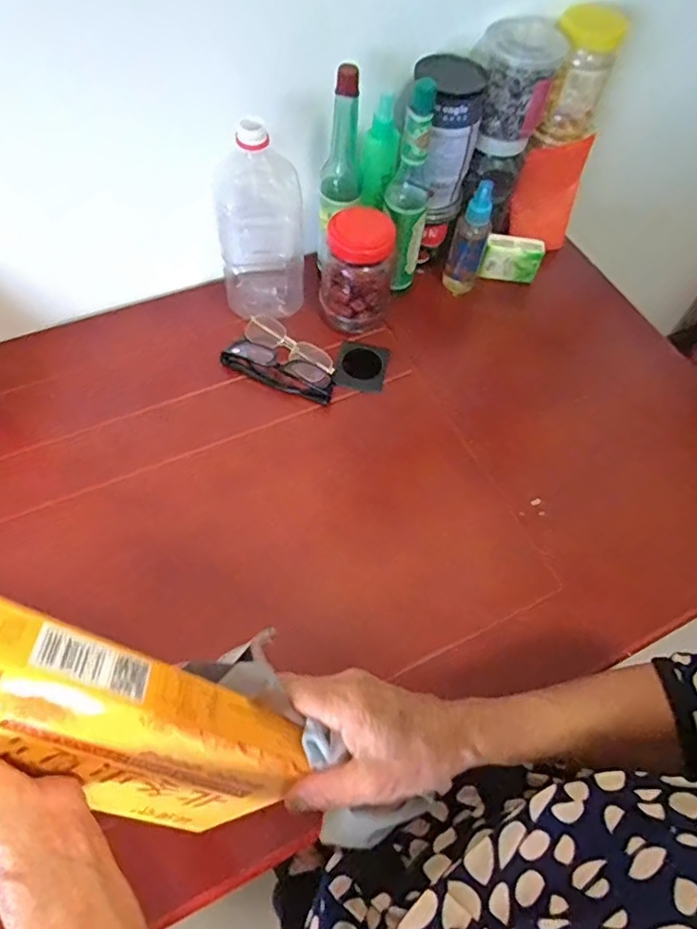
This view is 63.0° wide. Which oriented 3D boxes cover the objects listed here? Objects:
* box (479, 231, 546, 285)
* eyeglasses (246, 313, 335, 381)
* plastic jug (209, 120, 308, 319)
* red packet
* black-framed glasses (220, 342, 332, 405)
[{"bbox_3d":[0.207,-0.262,0.721,0.068,0.049,0.026,8,61,0],"label":"box"},{"bbox_3d":[-0.070,-0.136,0.657,0.117,0.019,0.035,36,65,15],"label":"eyeglasses"},{"bbox_3d":[-0.096,-0.263,0.616,0.093,0.212,0.090,-4,61,-6],"label":"plastic jug"},{"bbox_3d":[0.253,-0.348,0.731,0.077,0.135,0.018,18,62,16],"label":"red packet"},{"bbox_3d":[-0.074,-0.111,0.640,0.131,0.027,0.045,22,62,8],"label":"black-framed glasses"}]

